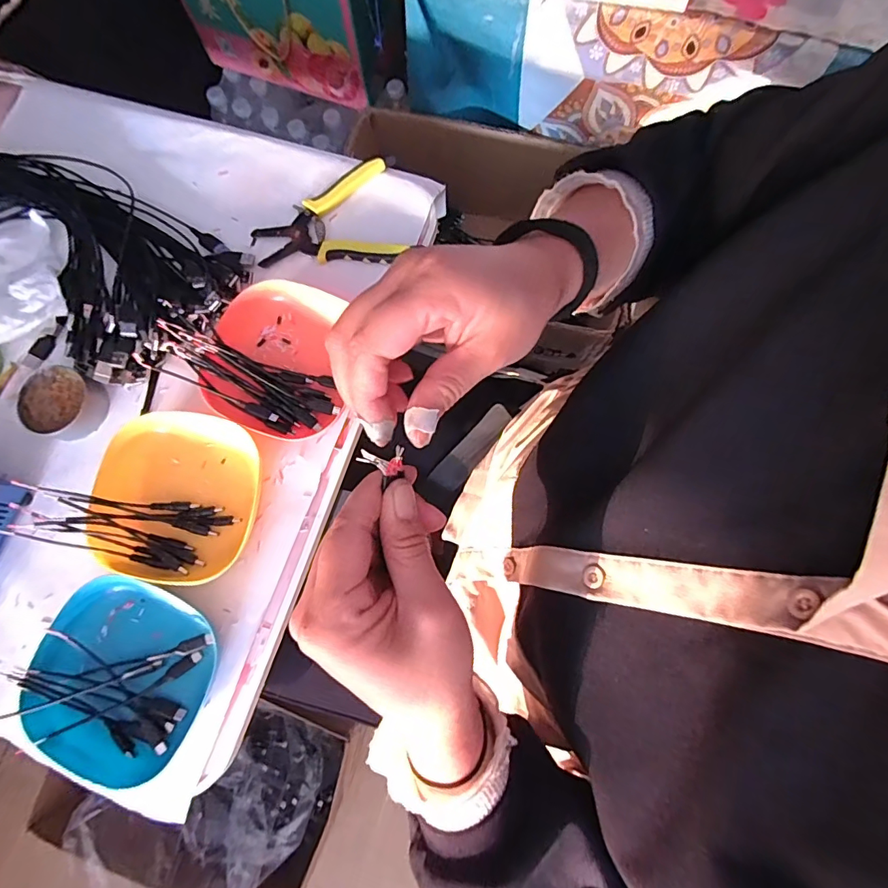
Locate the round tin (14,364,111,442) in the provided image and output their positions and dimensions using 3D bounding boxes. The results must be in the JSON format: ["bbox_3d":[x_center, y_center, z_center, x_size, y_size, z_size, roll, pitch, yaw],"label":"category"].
[{"bbox_3d":[-0.350,-0.037,0.429,0.061,0.026,0.062,0,78,1],"label":"round tin"}]

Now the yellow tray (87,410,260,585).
[{"bbox_3d":[-0.234,0.044,0.405,0.132,0.026,0.140,4,79,2],"label":"yellow tray"}]

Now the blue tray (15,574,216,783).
[{"bbox_3d":[-0.261,0.185,0.373,0.133,0.025,0.127,25,80,6],"label":"blue tray"}]

